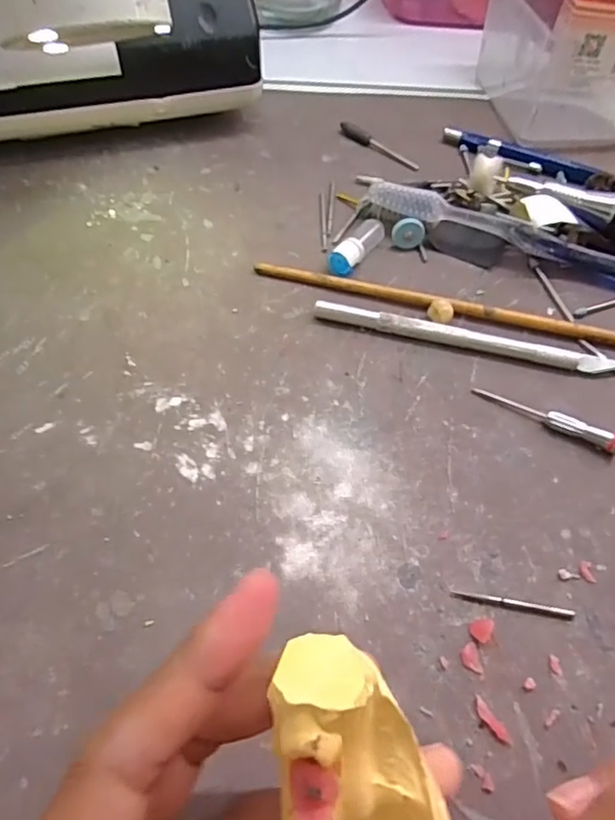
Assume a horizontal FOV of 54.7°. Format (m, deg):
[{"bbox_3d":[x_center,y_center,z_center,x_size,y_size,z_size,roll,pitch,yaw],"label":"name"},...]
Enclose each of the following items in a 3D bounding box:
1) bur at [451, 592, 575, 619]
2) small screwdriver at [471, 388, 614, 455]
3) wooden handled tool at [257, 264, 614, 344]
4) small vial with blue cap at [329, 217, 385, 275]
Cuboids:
[{"bbox_3d":[0.070,0.065,0.200,0.041,0.004,0.004,10,57,2],"label":"bur"},{"bbox_3d":[0.097,0.002,0.239,0.059,0.009,0.006,28,59,13],"label":"small screwdriver"},{"bbox_3d":[0.112,-0.036,0.266,0.273,0.008,0.015,11,57,2],"label":"wooden handled tool"},{"bbox_3d":[0.024,-0.078,0.283,0.012,0.011,0.036,29,59,14],"label":"small vial with blue cap"}]

